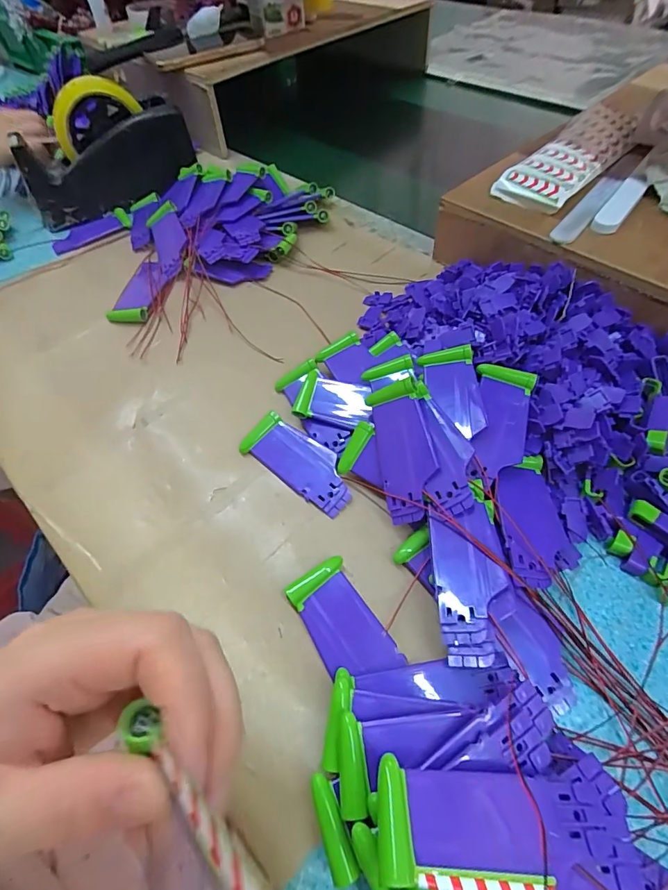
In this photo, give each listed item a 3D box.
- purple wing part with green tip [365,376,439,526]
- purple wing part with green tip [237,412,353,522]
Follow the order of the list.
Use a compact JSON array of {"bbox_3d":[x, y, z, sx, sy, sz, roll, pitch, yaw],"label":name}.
[{"bbox_3d":[0.044,0.003,0.277,0.035,0.007,0.087,-21,67,28],"label":"purple wing part with green tip"},{"bbox_3d":[-0.024,0.011,0.311,0.090,0.013,0.038,32,63,23],"label":"purple wing part with green tip"}]

